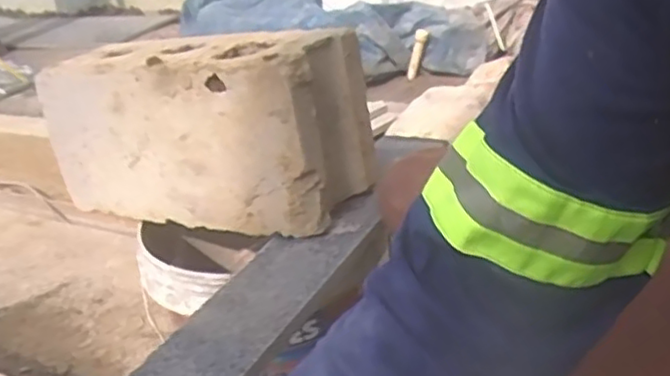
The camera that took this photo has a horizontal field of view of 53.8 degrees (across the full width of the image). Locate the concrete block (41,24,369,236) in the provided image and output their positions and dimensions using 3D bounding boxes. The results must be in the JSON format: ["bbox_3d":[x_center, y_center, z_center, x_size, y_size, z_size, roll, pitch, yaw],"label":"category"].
[{"bbox_3d":[-0.159,-0.079,0.779,0.385,0.186,0.144,8,30,29],"label":"concrete block"}]

